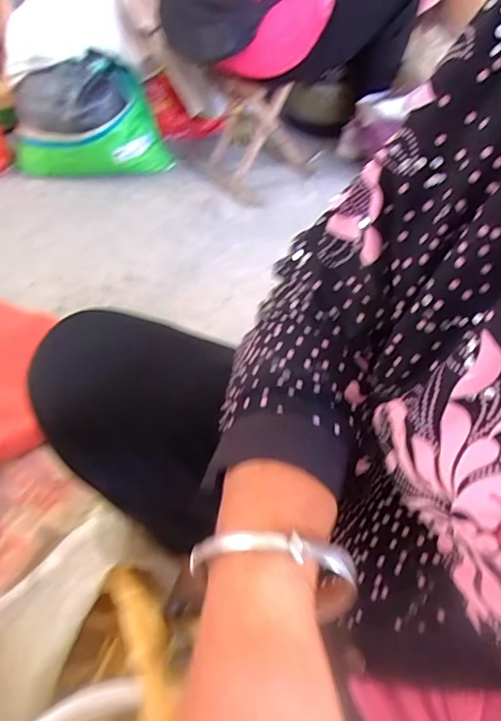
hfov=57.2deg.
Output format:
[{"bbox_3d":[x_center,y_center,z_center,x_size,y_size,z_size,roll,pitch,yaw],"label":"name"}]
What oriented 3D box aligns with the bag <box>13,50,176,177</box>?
[{"bbox_3d":[-0.424,-0.616,1.185,0.407,0.271,0.204,-13,49,-13],"label":"bag"}]

